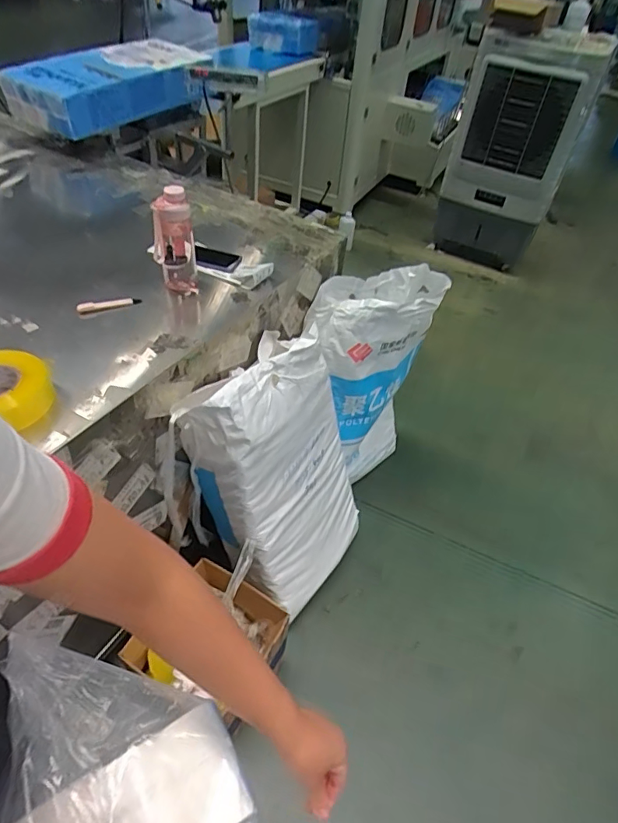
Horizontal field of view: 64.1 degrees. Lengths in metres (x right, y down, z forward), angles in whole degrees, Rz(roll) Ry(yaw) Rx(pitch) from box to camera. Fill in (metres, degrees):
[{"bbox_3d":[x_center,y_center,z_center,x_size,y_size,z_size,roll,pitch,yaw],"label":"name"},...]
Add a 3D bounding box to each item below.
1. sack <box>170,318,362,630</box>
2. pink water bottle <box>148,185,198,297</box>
[{"bbox_3d":[-0.060,0.176,1.318,0.147,0.727,0.425,13,42,34],"label":"sack"},{"bbox_3d":[-0.301,-0.374,1.082,0.096,0.216,0.083,-4,46,-11],"label":"pink water bottle"}]

